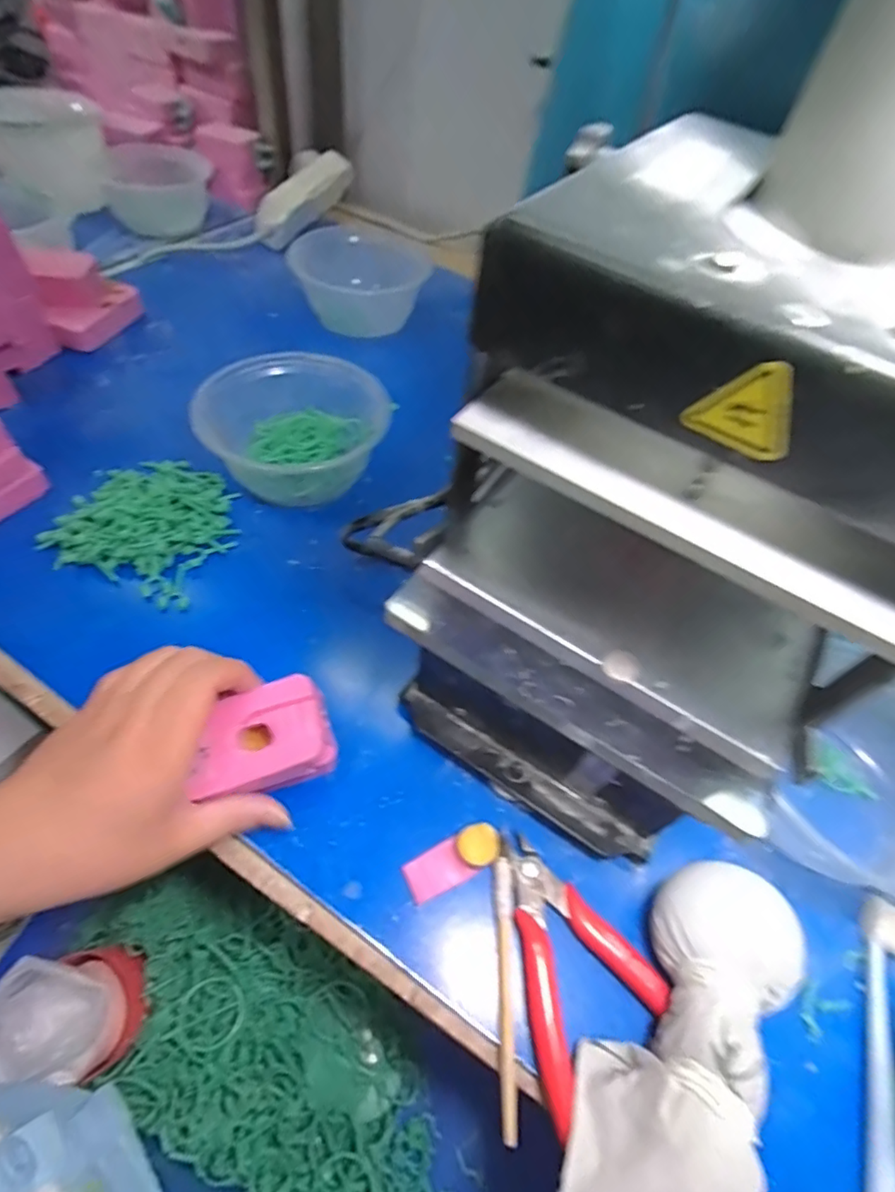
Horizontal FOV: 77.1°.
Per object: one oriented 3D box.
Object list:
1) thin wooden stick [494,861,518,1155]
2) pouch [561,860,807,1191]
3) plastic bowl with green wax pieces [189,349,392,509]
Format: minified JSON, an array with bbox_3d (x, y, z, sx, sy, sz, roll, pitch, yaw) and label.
[{"bbox_3d":[0.027,0.178,0.255,0.009,0.006,0.104,4,54,-5],"label":"thin wooden stick"},{"bbox_3d":[0.099,0.185,0.232,0.062,0.043,0.149,28,56,14],"label":"pouch"},{"bbox_3d":[-0.111,-0.130,0.430,0.127,0.057,0.116,4,54,-5],"label":"plastic bowl with green wax pieces"}]

